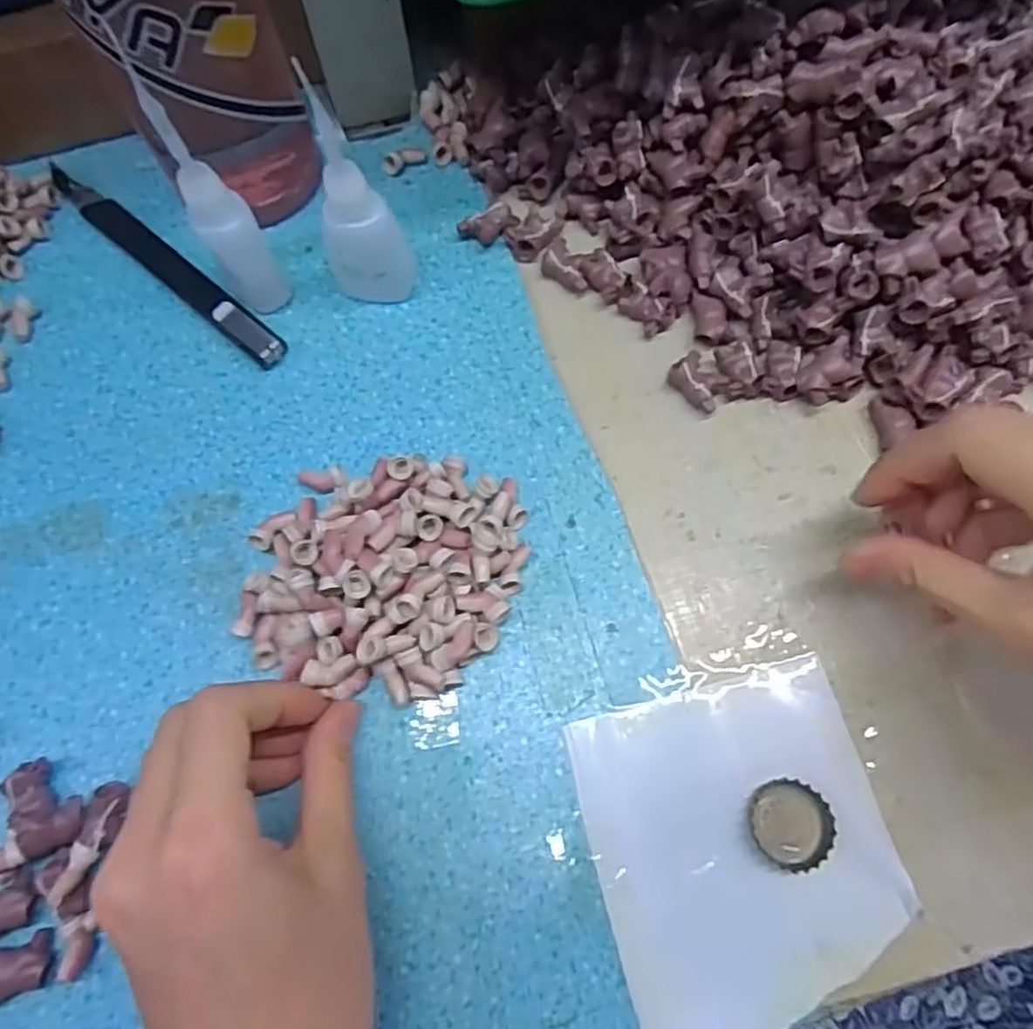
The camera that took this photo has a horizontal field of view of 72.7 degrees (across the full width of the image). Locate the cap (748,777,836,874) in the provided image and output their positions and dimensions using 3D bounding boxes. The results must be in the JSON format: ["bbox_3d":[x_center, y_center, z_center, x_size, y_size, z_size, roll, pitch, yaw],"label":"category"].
[{"bbox_3d":[0.095,0.106,0.241,0.027,0.006,0.028,0,73,1],"label":"cap"}]

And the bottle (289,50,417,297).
[{"bbox_3d":[-0.062,-0.116,0.270,0.032,0.097,0.022,-23,74,-6],"label":"bottle"}]

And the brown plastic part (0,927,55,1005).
[{"bbox_3d":[-0.170,0.153,0.230,0.038,0.010,0.016,-27,74,-7],"label":"brown plastic part"}]

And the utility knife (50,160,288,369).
[{"bbox_3d":[-0.160,-0.114,0.317,0.150,0.010,0.014,39,78,12],"label":"utility knife"}]

